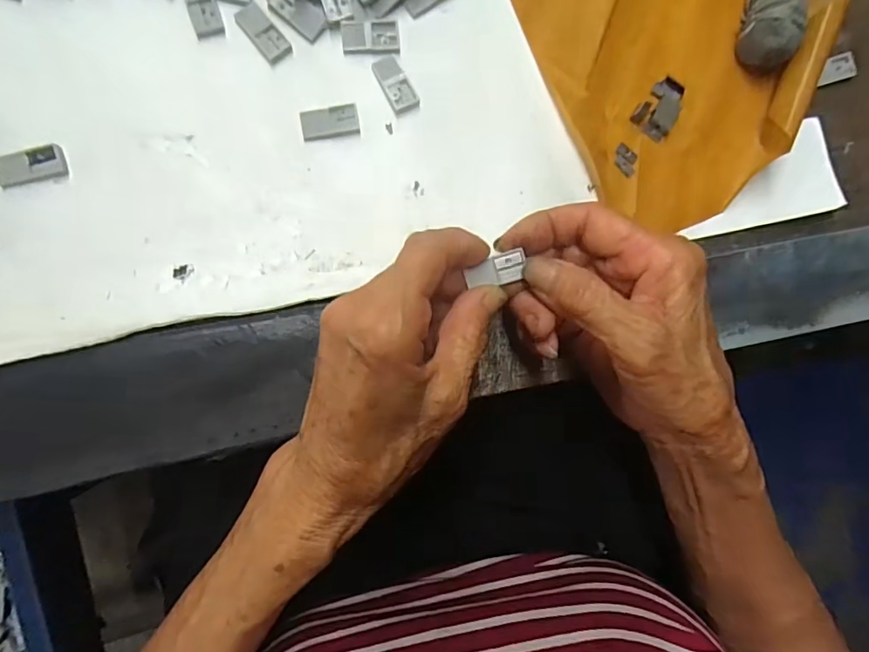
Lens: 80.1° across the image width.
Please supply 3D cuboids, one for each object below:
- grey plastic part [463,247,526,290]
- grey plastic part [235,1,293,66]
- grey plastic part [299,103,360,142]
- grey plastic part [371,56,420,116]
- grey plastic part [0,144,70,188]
[{"bbox_3d":[0.028,-0.024,0.223,0.025,0.004,0.013,-13,91,-9],"label":"grey plastic part"},{"bbox_3d":[-0.082,-0.141,0.247,0.014,0.004,0.028,-43,94,-7],"label":"grey plastic part"},{"bbox_3d":[-0.050,-0.099,0.250,0.027,0.004,0.013,-10,90,-8],"label":"grey plastic part"},{"bbox_3d":[-0.019,-0.120,0.253,0.014,0.004,0.030,-29,92,-8],"label":"grey plastic part"},{"bbox_3d":[-0.180,-0.071,0.229,0.029,0.005,0.014,-18,91,-8],"label":"grey plastic part"}]

